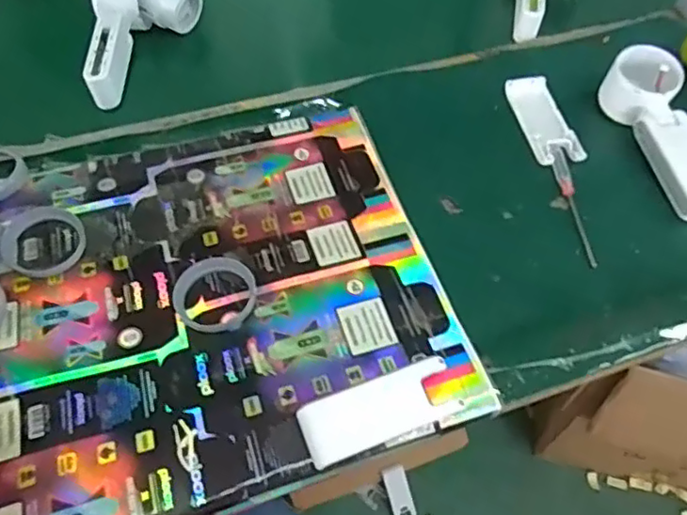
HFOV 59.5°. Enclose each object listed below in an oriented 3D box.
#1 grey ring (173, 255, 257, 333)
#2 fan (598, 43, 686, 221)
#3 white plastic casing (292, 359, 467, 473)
[{"bbox_3d":[-0.094,0.025,0.441,0.062,0.007,0.059,1,55,-1],"label":"grey ring"},{"bbox_3d":[0.279,-0.106,0.524,0.052,0.054,0.166,-14,70,-11],"label":"fan"},{"bbox_3d":[0.023,0.100,0.388,0.099,0.016,0.039,-18,58,-14],"label":"white plastic casing"}]

